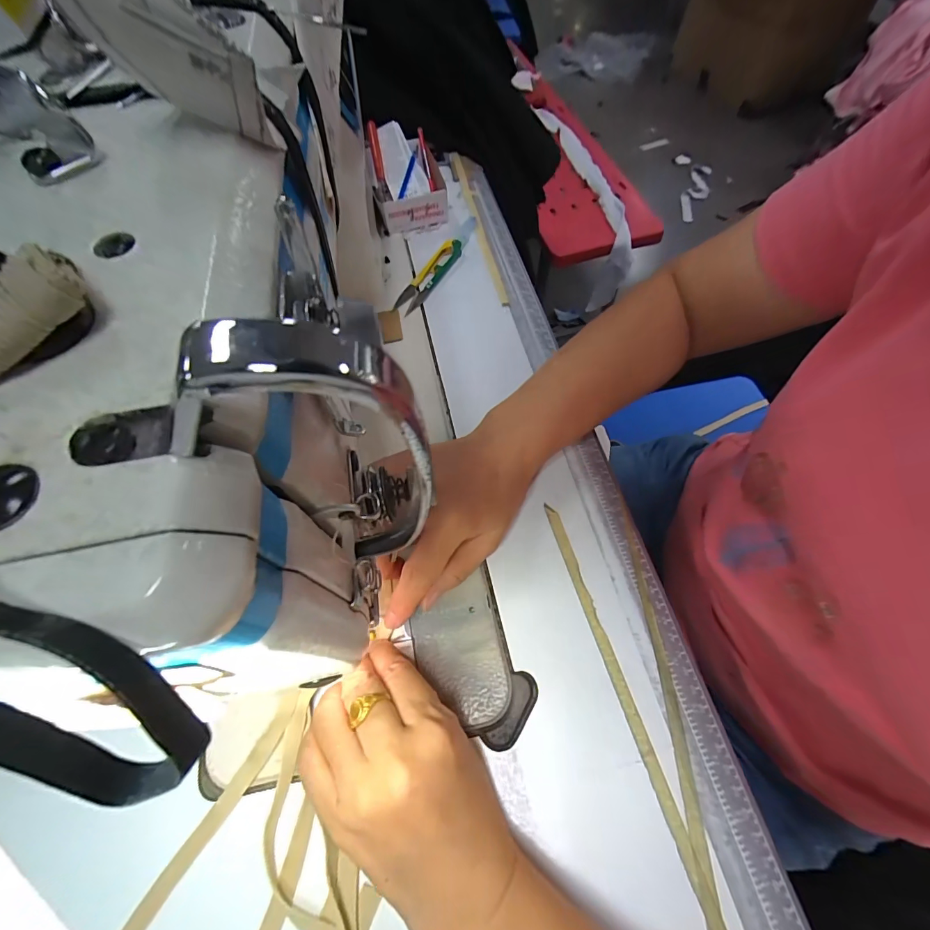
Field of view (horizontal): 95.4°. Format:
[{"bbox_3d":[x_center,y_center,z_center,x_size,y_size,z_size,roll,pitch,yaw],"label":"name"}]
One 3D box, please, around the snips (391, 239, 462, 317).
[{"bbox_3d":[-0.032,-0.183,0.405,0.025,0.014,0.103,33,69,17],"label":"snips"}]

